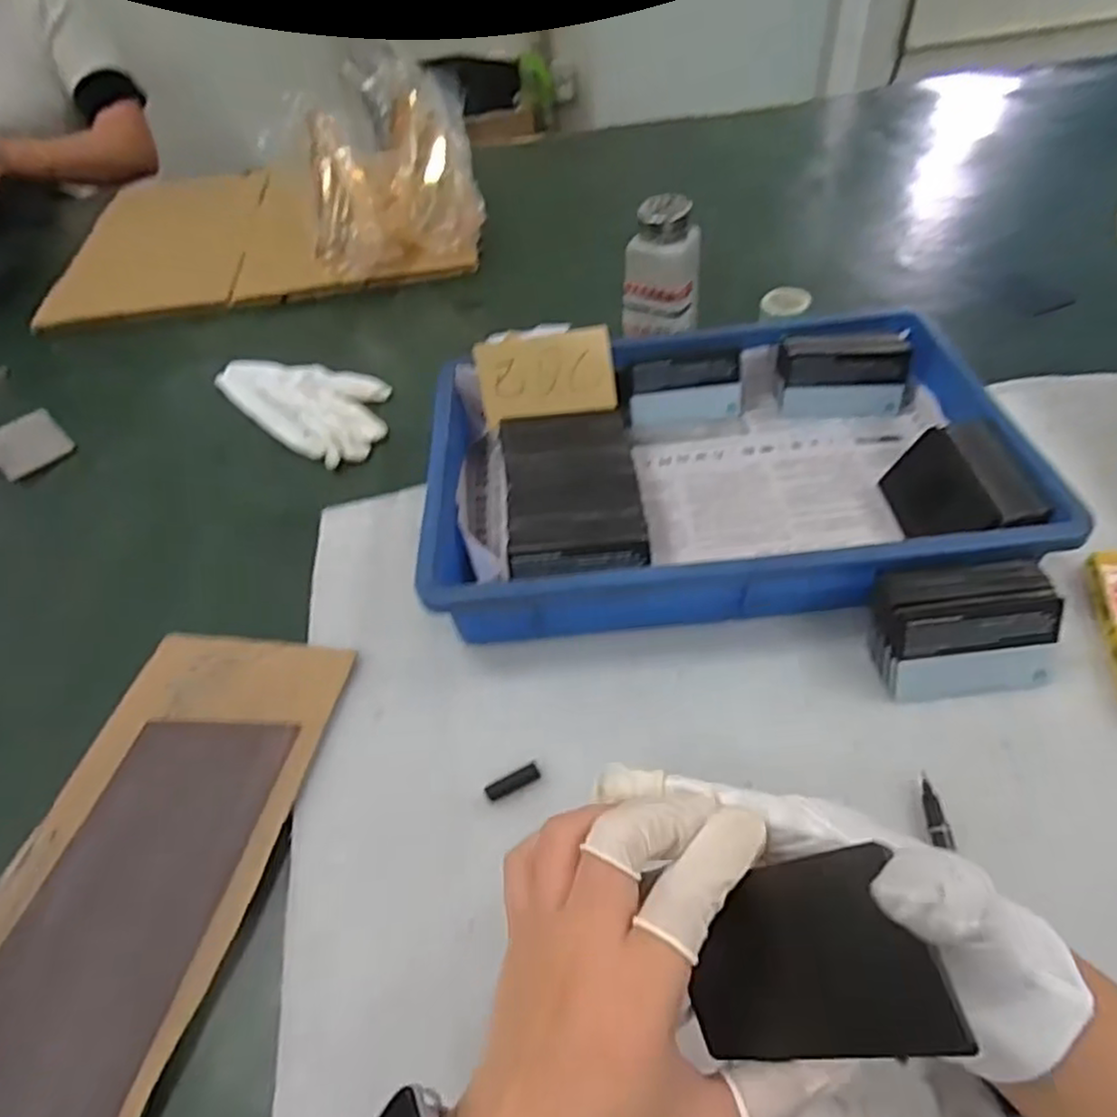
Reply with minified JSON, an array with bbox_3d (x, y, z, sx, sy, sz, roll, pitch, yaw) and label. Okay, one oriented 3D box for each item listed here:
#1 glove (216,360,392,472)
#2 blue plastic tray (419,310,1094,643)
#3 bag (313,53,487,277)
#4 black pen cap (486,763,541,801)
[{"bbox_3d":[-0.219,-0.144,0.625,0.185,0.028,0.099,28,57,27],"label":"glove"},{"bbox_3d":[0.100,-0.062,0.478,0.362,0.059,0.231,-4,48,2],"label":"blue plastic tray"},{"bbox_3d":[-0.172,-0.426,0.779,0.165,0.138,0.181,-3,48,3],"label":"bag"},{"bbox_3d":[-0.024,0.118,0.372,0.030,0.006,0.007,-24,50,-14],"label":"black pen cap"}]

